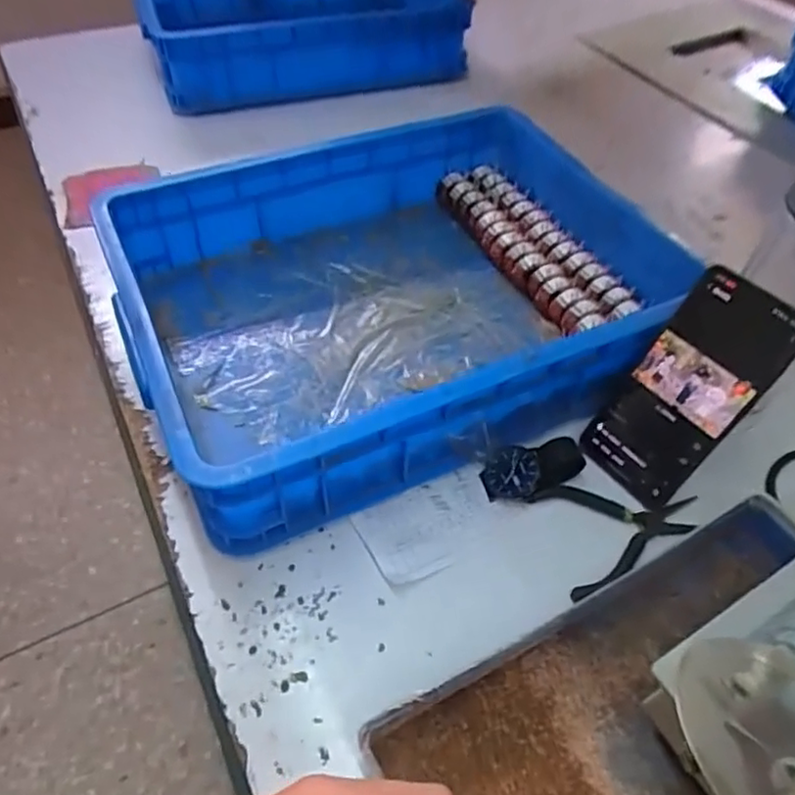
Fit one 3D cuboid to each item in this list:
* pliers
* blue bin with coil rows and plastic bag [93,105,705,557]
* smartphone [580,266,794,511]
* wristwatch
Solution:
[{"bbox_3d":[0.159,0.090,0.438,0.115,0.007,0.079,-12,52,-11],"label":"pliers"},{"bbox_3d":[-0.001,-0.090,0.533,0.426,0.104,0.327,-19,54,-16],"label":"blue bin with coil rows and plastic bag"},{"bbox_3d":[0.199,-0.004,0.432,0.012,0.159,0.072,-1,39,-47],"label":"smartphone"},{"bbox_3d":[0.099,0.051,0.460,0.074,0.027,0.039,-17,48,6],"label":"wristwatch"}]

